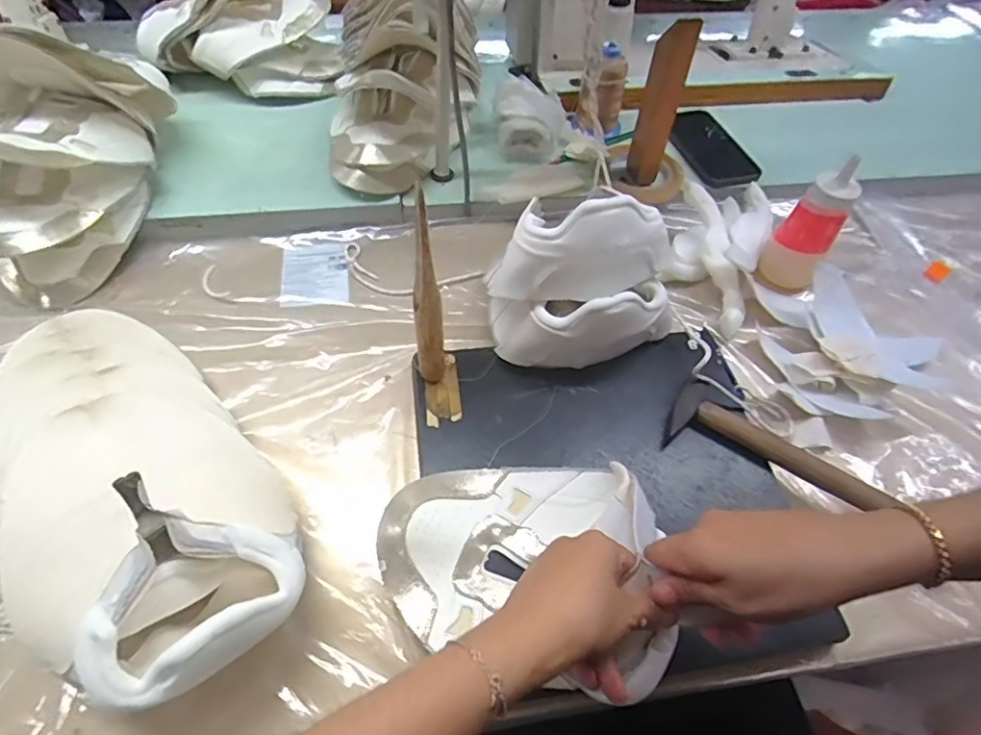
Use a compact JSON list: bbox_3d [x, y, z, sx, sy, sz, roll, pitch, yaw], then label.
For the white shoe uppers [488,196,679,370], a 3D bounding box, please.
[{"bbox_3d":[0.090,-0.080,0.526,0.173,0.147,0.111,-13,56,-12],"label":"white shoe uppers"}]

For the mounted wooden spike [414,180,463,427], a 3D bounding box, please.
[{"bbox_3d":[-0.043,-0.034,0.457,0.033,0.216,0.068,-6,55,-8],"label":"mounted wooden spike"}]

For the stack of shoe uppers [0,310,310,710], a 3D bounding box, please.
[{"bbox_3d":[-0.298,0.071,0.451,0.168,0.097,0.394,-36,63,-25],"label":"stack of shoe uppers"}]

